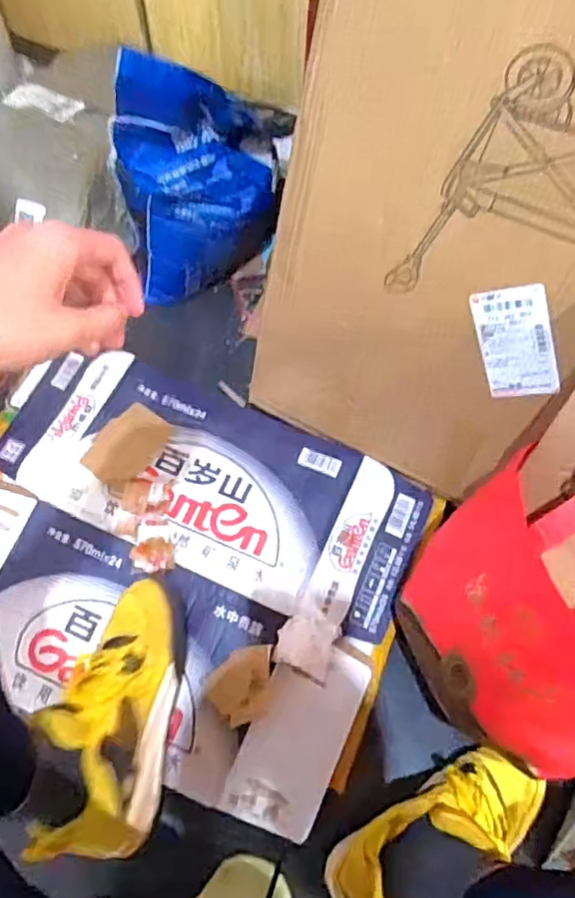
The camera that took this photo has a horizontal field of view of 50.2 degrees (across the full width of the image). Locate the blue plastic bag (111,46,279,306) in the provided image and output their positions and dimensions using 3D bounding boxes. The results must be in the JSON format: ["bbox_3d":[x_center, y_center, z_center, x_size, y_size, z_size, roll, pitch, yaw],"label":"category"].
[{"bbox_3d":[-0.138,-0.396,0.927,0.233,0.365,0.112,-8,65,-4],"label":"blue plastic bag"}]

